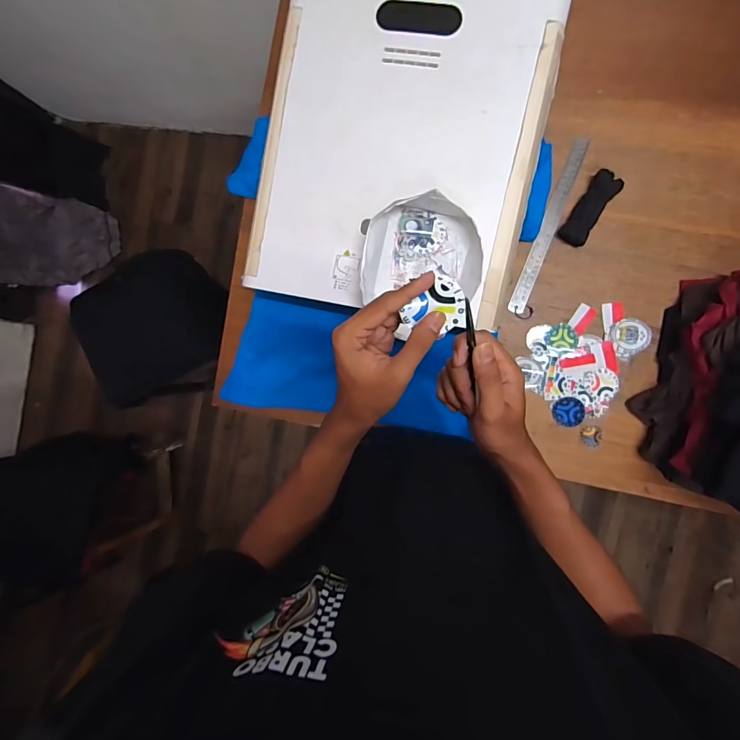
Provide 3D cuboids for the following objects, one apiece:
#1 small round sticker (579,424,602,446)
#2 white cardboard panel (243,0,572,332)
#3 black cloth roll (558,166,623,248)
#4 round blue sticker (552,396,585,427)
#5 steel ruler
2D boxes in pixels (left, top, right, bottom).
[{"bbox_3d":[0.399,0.119,0.702,0.036,0.004,0.038,0,91,10],"label":"small round sticker"},{"bbox_3d":[0.043,-0.344,0.574,0.395,0.025,0.500,11,93,6],"label":"white cardboard panel"},{"bbox_3d":[0.386,-0.282,0.684,0.047,0.022,0.128,33,96,7],"label":"black cloth roll"},{"bbox_3d":[0.362,0.076,0.710,0.055,0.004,0.053,1,97,11],"label":"round blue sticker"},{"bbox_3d":[0.323,-0.258,0.708,0.029,0.005,0.320,21,95,14],"label":"steel ruler"}]

